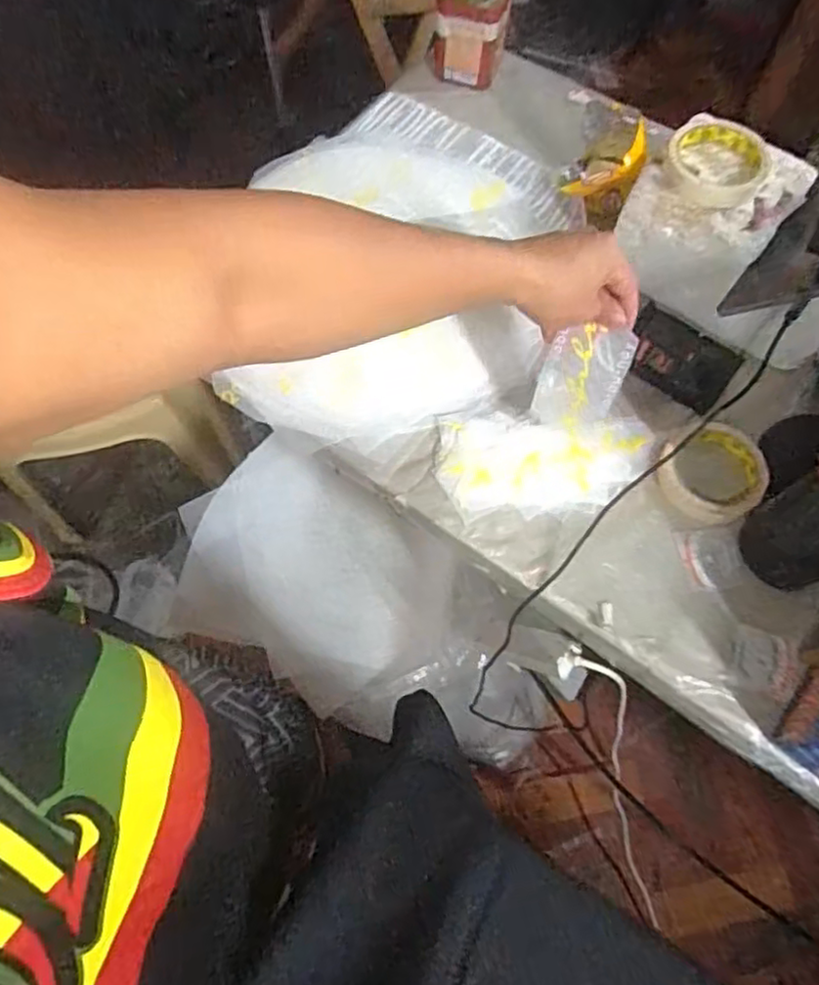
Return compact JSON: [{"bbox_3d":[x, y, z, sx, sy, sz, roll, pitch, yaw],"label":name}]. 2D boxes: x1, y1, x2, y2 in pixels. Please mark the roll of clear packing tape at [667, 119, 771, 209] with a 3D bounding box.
[{"bbox_3d":[0.291,-0.315,0.629,0.092,0.020,0.100,0,67,-1],"label":"roll of clear packing tape"}]

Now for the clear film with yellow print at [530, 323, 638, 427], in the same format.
[{"bbox_3d":[0.148,-0.098,0.575,0.067,0.098,0.008,16,41,9],"label":"clear film with yellow print"}]

